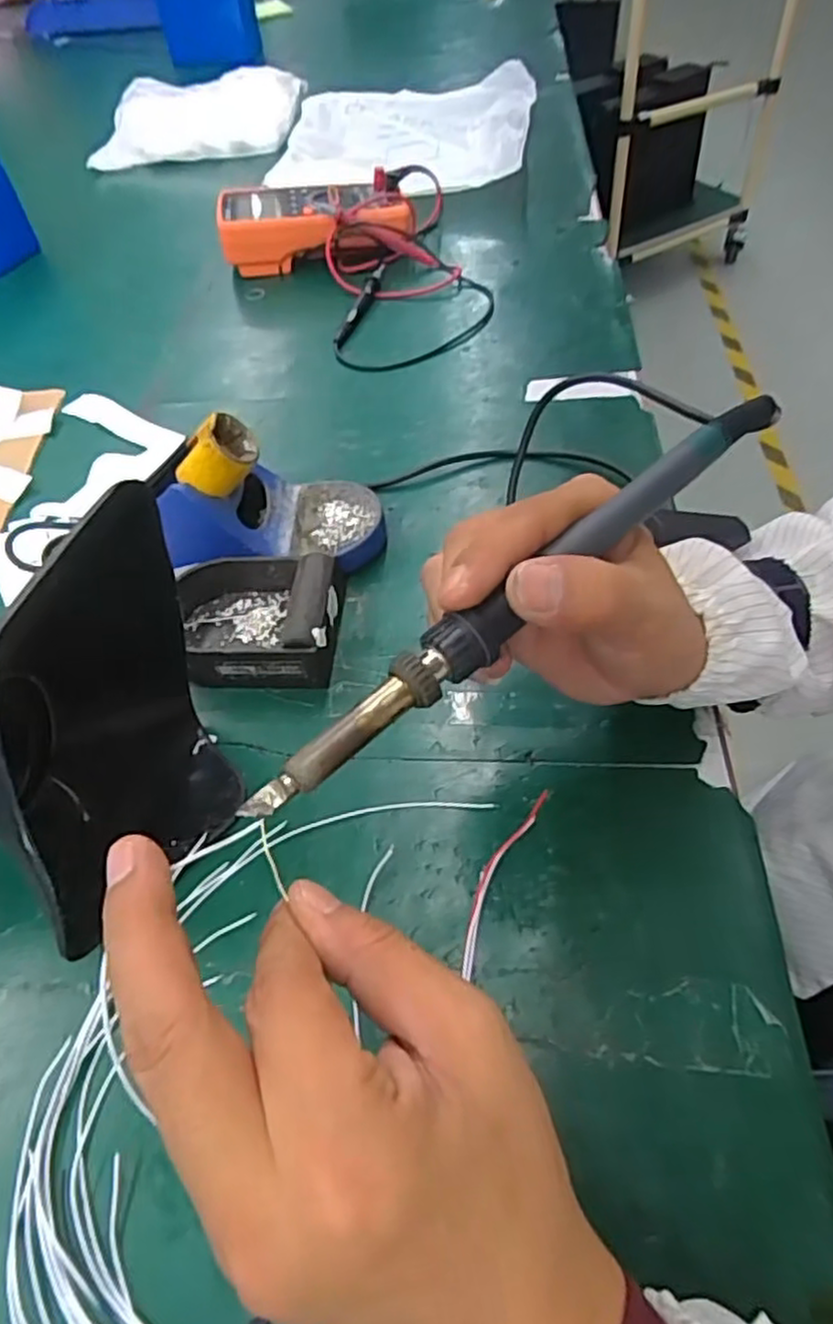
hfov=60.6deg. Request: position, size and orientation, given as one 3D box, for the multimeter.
[{"bbox_3d":[-0.097,-0.424,0.695,0.185,0.056,0.090,-4,53,4],"label":"multimeter"}]

